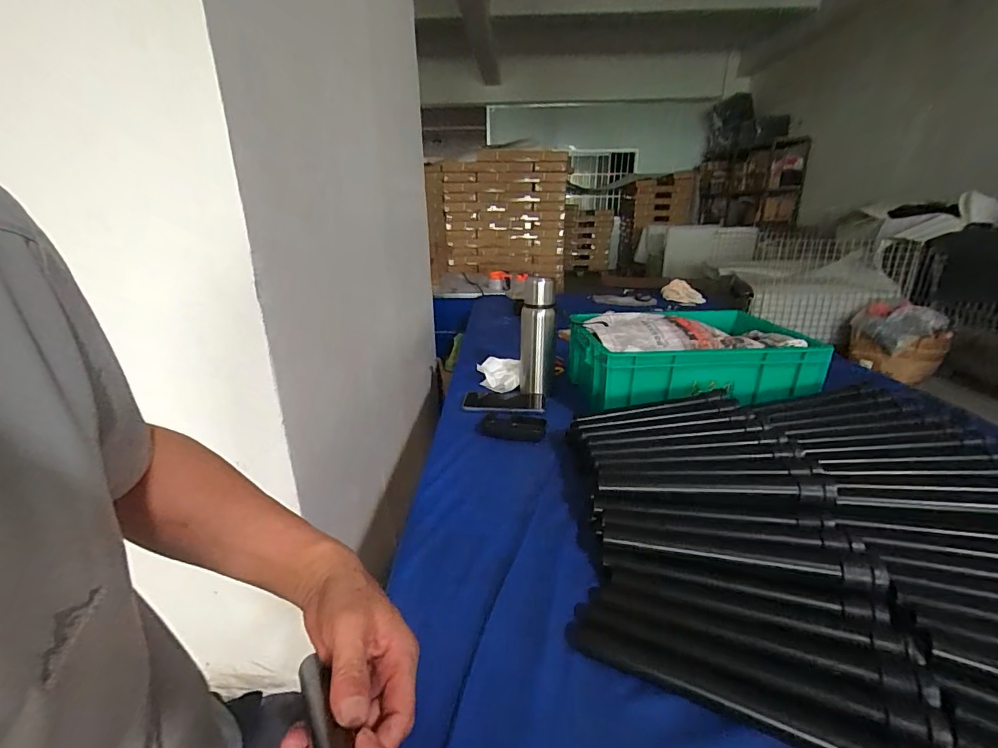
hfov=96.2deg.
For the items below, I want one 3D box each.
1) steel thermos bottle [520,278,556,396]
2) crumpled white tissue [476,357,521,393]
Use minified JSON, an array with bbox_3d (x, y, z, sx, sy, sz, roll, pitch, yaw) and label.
[{"bbox_3d":[0.079,-0.075,0.915,0.069,0.238,0.068,2,19,9],"label":"steel thermos bottle"},{"bbox_3d":[0.000,0.004,0.991,0.095,0.050,0.081,-1,19,-1],"label":"crumpled white tissue"}]

